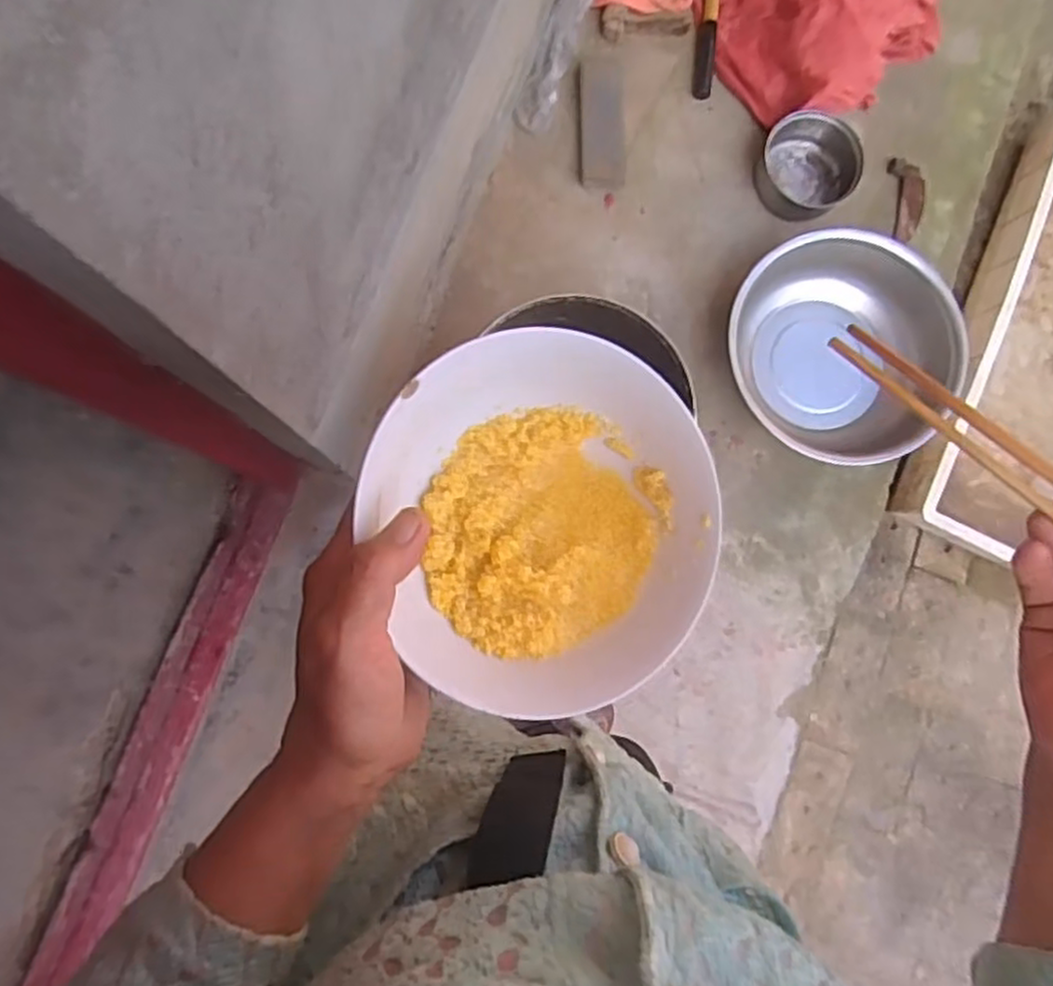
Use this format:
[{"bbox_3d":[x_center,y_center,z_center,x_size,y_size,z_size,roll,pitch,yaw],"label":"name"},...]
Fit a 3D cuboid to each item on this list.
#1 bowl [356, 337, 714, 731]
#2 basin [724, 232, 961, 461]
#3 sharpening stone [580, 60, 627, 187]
[{"bbox_3d":[0.011,0.015,0.309,0.140,0.062,0.154,0,83,-3],"label":"bowl"},{"bbox_3d":[0.510,-0.226,1.194,0.366,0.114,0.356,0,83,-3],"label":"basin"},{"bbox_3d":[0.129,-0.622,1.227,0.080,0.041,0.212,-5,103,-4],"label":"sharpening stone"}]

